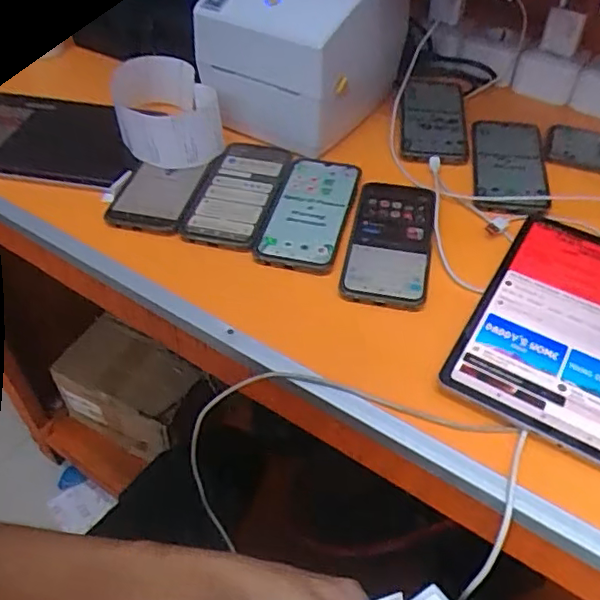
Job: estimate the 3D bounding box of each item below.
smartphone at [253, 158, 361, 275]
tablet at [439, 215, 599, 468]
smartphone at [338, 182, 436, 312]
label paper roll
[{"bbox_3d":[0.010,-0.094,0.624,0.083,0.015,0.167,11,48,9],"label":"smartphone"},{"bbox_3d":[0.243,0.022,0.518,0.160,0.010,0.248,25,51,21],"label":"tablet"},{"bbox_3d":[0.092,-0.063,0.592,0.078,0.007,0.174,10,48,8],"label":"smartphone"},{"bbox_3d":[-0.159,-0.231,0.705,0.112,0.061,0.185,-13,49,-13],"label":"label paper roll"}]

